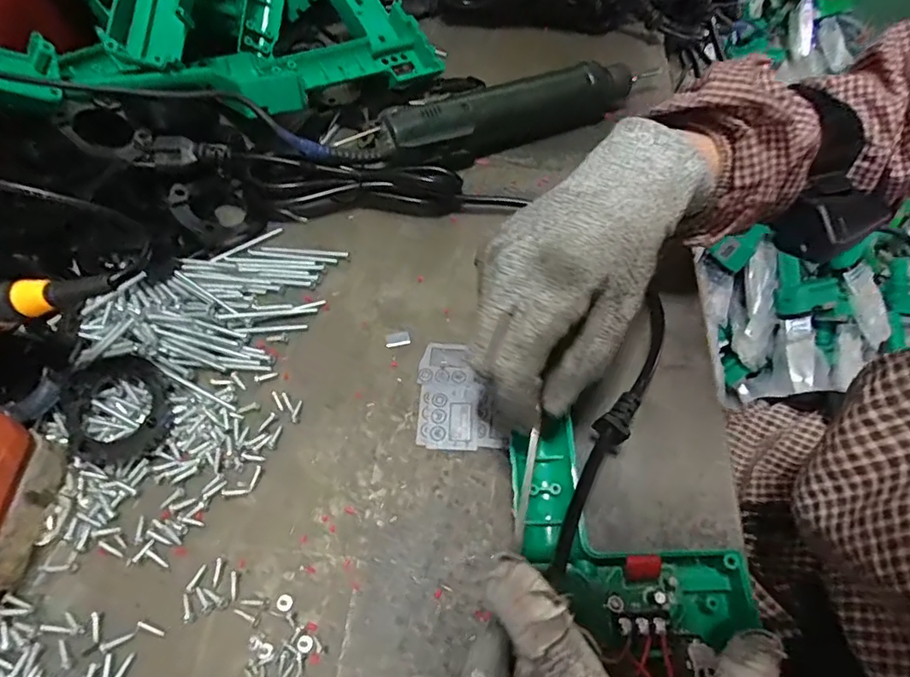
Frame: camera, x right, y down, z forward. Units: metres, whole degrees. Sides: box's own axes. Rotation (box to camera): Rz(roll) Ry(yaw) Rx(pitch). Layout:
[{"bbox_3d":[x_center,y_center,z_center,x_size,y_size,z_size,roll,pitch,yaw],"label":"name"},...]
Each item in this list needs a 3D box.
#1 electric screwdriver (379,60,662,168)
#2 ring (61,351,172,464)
[{"bbox_3d":[0.052,-0.184,0.419,0.219,0.033,0.039,-24,63,-15],"label":"electric screwdriver"},{"bbox_3d":[-0.188,0.039,0.297,0.056,0.023,0.057,0,59,-1],"label":"ring"}]

